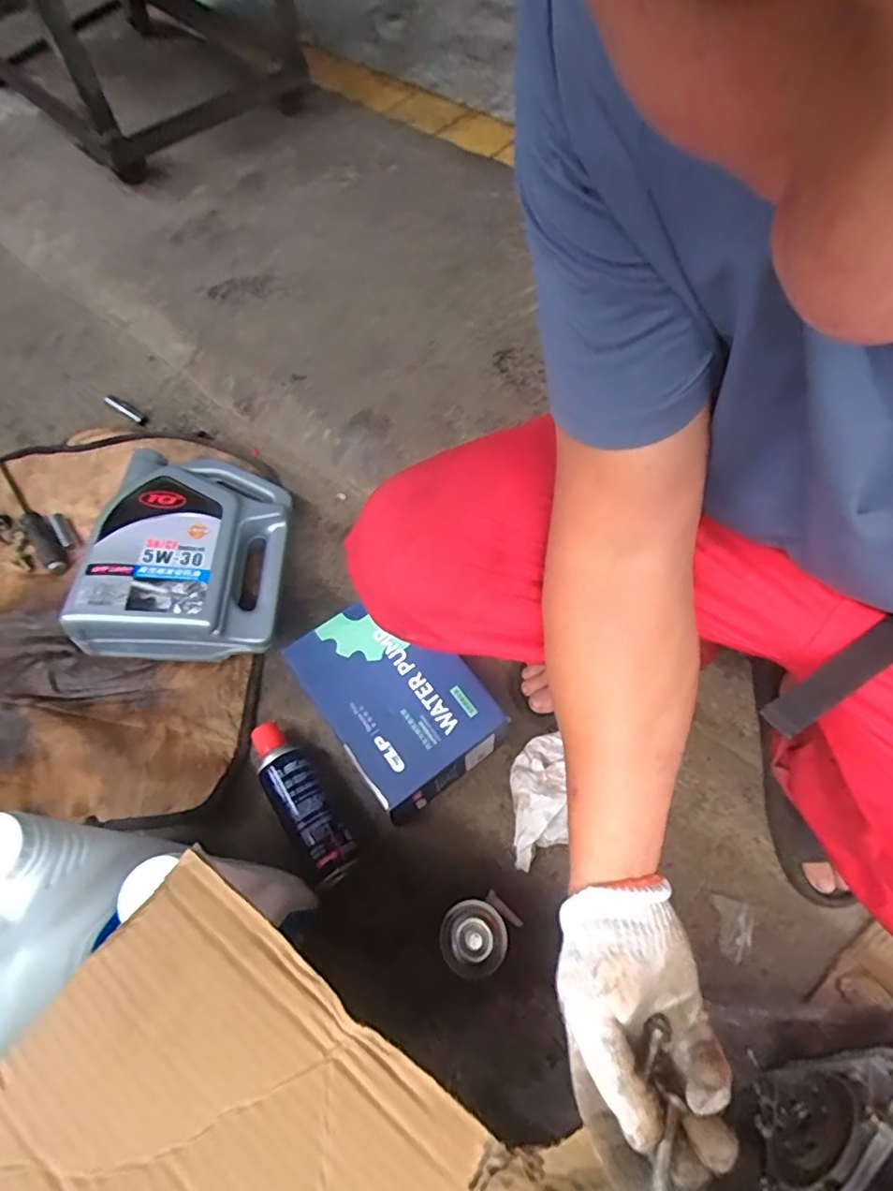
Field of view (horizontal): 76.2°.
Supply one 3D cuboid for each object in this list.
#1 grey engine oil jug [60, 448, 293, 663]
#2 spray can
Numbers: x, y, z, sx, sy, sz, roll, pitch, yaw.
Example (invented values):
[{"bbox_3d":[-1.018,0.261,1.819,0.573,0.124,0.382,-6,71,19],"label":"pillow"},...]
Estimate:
[{"bbox_3d":[-0.328,-0.077,0.743,0.216,0.102,0.302,-1,62,2],"label":"grey engine oil jug"},{"bbox_3d":[-0.166,0.235,0.645,0.066,0.056,0.193,-31,67,-15],"label":"spray can"}]

